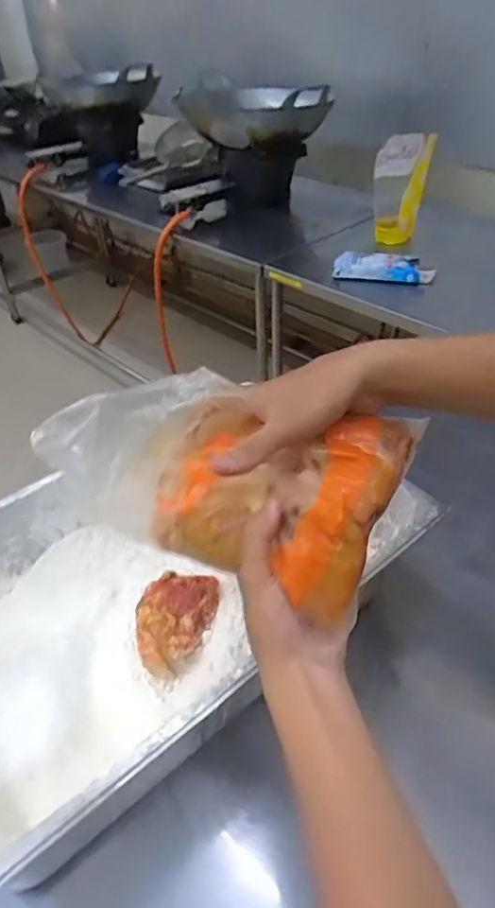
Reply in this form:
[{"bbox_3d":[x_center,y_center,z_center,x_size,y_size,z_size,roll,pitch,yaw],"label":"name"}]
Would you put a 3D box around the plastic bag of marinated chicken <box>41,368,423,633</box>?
[{"bbox_3d":[-0.029,0.008,0.412,0.274,0.075,0.157,13,66,23],"label":"plastic bag of marinated chicken"}]

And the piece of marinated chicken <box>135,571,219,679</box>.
[{"bbox_3d":[-0.079,0.171,0.564,0.069,0.043,0.103,20,46,23],"label":"piece of marinated chicken"}]

